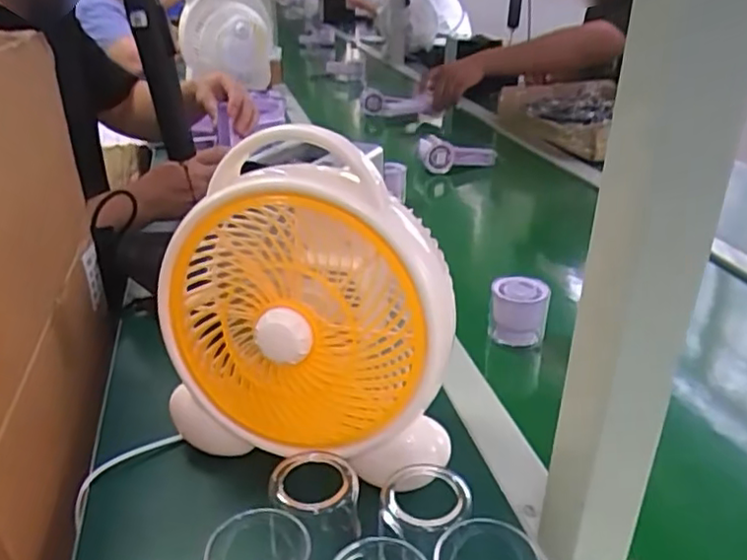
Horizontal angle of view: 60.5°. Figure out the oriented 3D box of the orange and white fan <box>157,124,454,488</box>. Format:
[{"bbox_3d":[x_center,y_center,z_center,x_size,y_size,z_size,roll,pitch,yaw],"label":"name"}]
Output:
[{"bbox_3d":[-0.044,0.022,0.469,0.211,0.247,0.119,11,30,23],"label":"orange and white fan"}]

